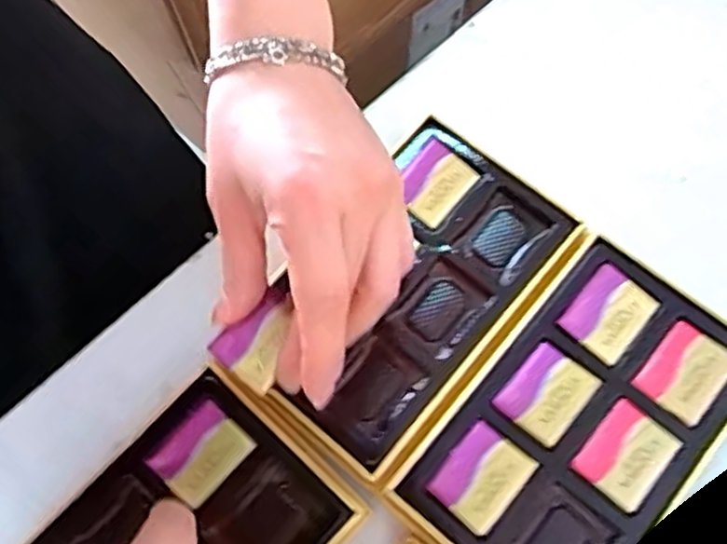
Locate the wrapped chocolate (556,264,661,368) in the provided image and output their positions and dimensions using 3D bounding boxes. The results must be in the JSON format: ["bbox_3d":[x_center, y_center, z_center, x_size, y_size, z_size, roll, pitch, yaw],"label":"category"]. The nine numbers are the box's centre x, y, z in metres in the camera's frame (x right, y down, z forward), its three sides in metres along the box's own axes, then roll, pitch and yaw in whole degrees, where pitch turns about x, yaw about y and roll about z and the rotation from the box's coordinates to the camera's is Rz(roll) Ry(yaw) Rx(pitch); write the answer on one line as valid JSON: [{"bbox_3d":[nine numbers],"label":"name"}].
[{"bbox_3d":[0.115,0.019,0.337,0.033,0.007,0.038,40,77,14],"label":"wrapped chocolate"}]

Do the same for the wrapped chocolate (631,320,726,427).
[{"bbox_3d":[0.147,0.045,0.327,0.033,0.004,0.041,40,77,14],"label":"wrapped chocolate"}]

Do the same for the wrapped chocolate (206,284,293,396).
[{"bbox_3d":[-0.043,0.029,0.306,0.029,0.008,0.038,43,74,-10],"label":"wrapped chocolate"}]

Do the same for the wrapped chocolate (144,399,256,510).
[{"bbox_3d":[-0.074,0.082,0.325,0.032,0.004,0.039,41,77,14],"label":"wrapped chocolate"}]

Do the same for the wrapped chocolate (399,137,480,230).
[{"bbox_3d":[0.035,-0.045,0.365,0.033,0.005,0.038,41,77,14],"label":"wrapped chocolate"}]

